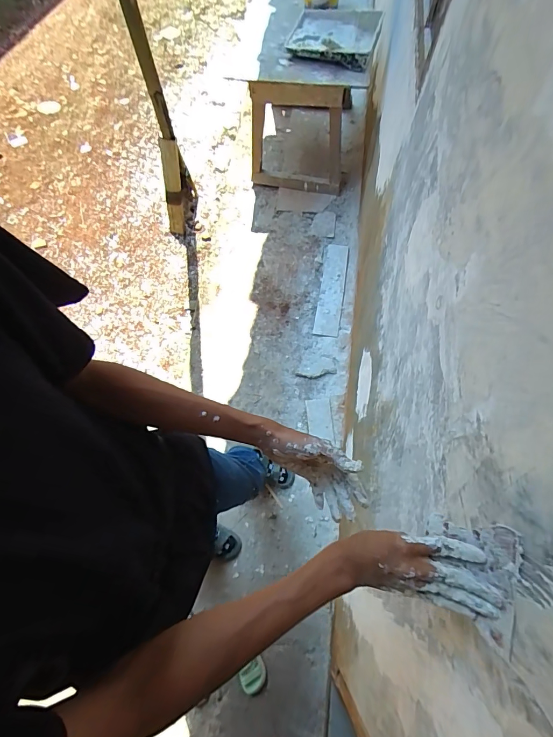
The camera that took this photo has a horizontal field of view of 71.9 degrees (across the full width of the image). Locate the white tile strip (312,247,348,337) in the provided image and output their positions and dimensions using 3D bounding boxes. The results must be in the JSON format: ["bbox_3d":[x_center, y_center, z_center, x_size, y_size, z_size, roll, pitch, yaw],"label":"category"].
[{"bbox_3d":[0.257,-0.371,1.782,0.113,0.021,0.474,4,68,14],"label":"white tile strip"}]

